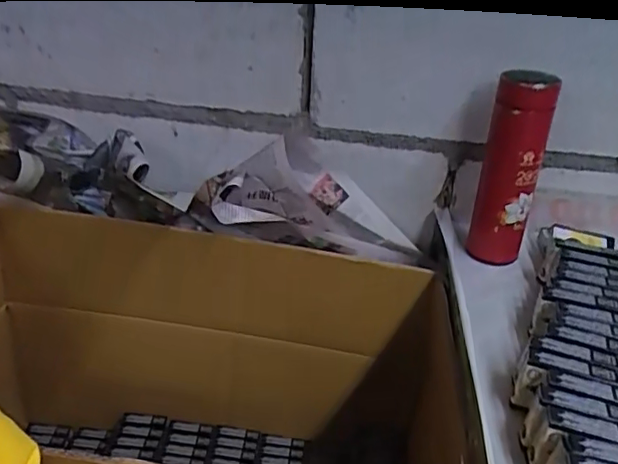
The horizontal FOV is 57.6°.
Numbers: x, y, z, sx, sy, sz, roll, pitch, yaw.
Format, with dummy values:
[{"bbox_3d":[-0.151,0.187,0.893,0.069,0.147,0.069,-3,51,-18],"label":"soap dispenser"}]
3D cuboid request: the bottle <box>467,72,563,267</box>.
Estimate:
[{"bbox_3d":[0.237,-0.073,0.665,0.069,0.220,0.064,13,31,14],"label":"bottle"}]

